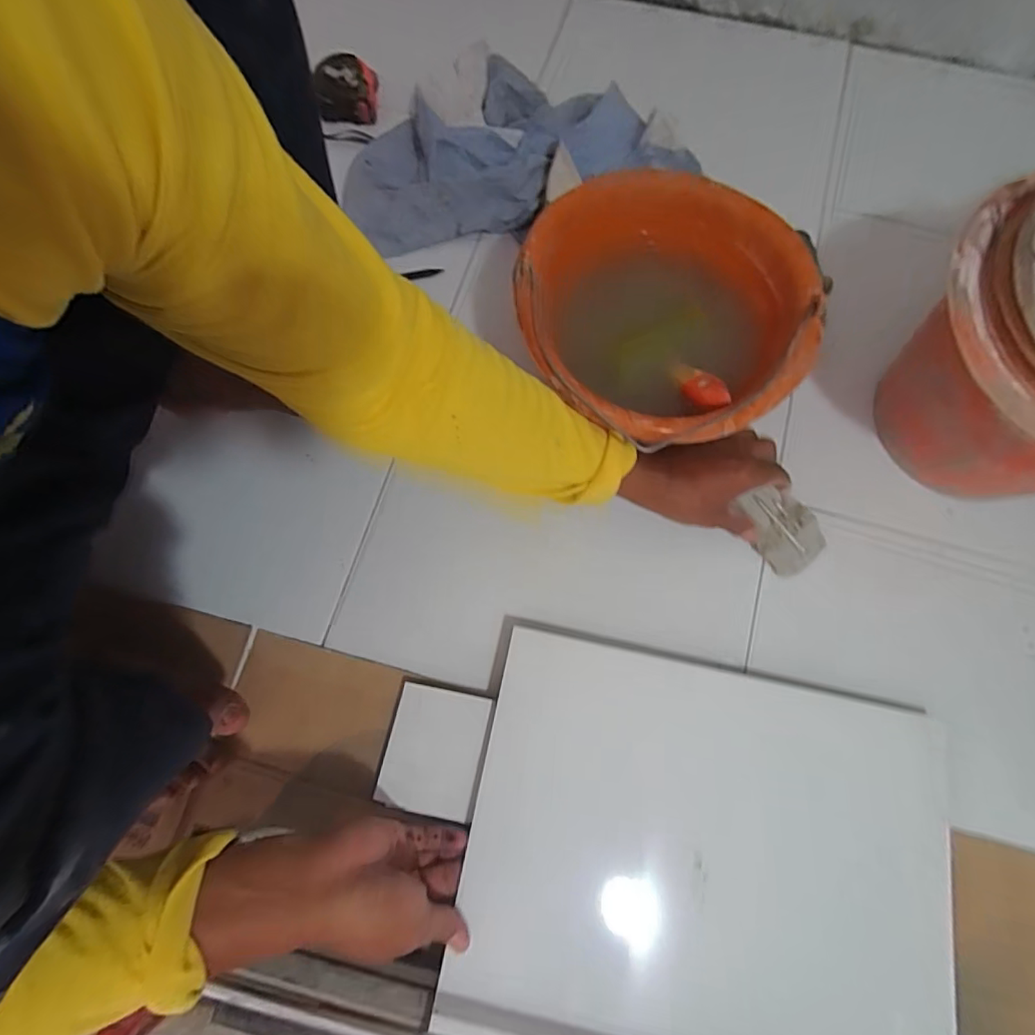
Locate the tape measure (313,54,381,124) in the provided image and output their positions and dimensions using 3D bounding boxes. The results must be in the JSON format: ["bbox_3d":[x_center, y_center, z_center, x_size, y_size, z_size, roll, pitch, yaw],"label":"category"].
[{"bbox_3d":[-0.215,-0.547,0.685,0.070,0.037,0.069,2,73,0],"label":"tape measure"}]

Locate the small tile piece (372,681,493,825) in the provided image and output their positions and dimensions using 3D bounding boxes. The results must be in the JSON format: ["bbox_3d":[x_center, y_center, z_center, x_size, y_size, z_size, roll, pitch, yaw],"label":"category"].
[{"bbox_3d":[-0.075,0.209,0.482,0.084,0.004,0.103,11,74,4],"label":"small tile piece"}]

